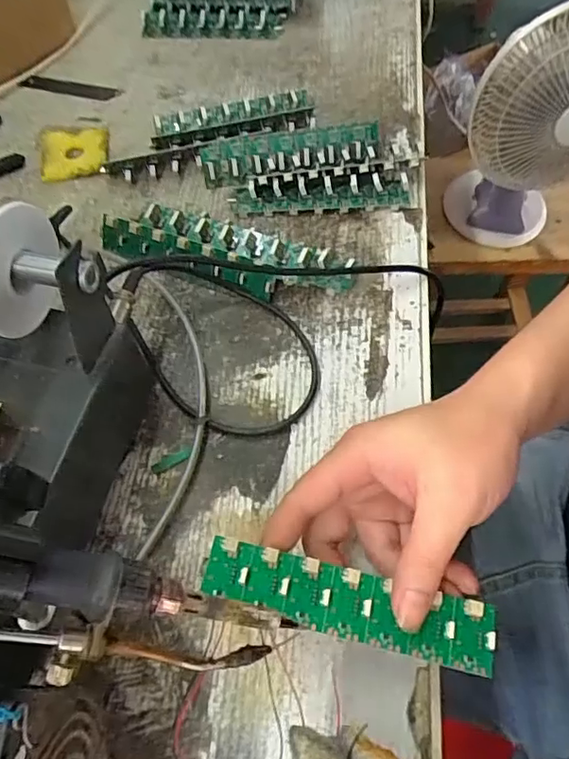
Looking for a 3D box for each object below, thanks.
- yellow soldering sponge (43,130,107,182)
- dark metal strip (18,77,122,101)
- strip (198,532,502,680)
[{"bbox_3d":[-0.181,-0.195,0.476,0.056,0.009,0.061,-9,61,-3],"label":"yellow soldering sponge"},{"bbox_3d":[-0.203,-0.274,0.525,0.100,0.004,0.015,13,62,8],"label":"dark metal strip"},{"bbox_3d":[0.030,0.104,0.259,0.137,0.006,0.031,16,63,2],"label":"strip"}]

